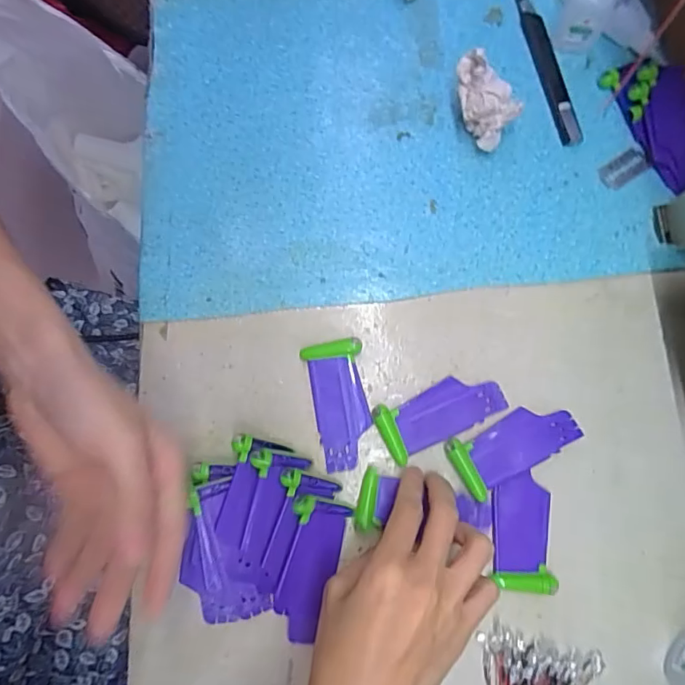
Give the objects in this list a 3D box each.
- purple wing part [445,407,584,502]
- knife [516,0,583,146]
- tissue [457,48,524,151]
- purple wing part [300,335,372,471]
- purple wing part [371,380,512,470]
[{"bbox_3d":[0.119,0.069,0.345,0.088,0.007,0.042,-31,79,-6],"label":"purple wing part"},{"bbox_3d":[0.172,-0.237,0.415,0.020,0.014,0.159,-13,78,-2],"label":"knife"},{"bbox_3d":[0.109,-0.187,0.381,0.036,0.055,0.057,-39,80,-7],"label":"tissue"},{"bbox_3d":[0.000,0.044,0.353,0.040,0.007,0.089,-13,78,-2],"label":"purple wing part"},{"bbox_3d":[0.069,0.049,0.352,0.089,0.008,0.041,-27,79,-5],"label":"purple wing part"}]

